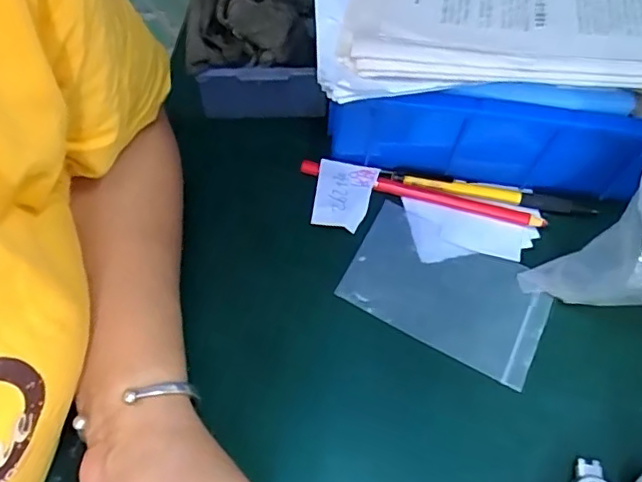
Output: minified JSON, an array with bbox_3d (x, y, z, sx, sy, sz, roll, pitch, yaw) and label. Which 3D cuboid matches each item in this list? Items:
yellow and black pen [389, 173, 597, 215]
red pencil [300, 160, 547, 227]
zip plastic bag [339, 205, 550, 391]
[{"bbox_3d":[0.119,-0.032,0.390,0.138,0.008,0.010,9,61,3],"label":"yellow and black pen"},{"bbox_3d":[0.068,-0.032,0.388,0.166,0.010,0.011,14,62,6],"label":"red pencil"},{"bbox_3d":[0.080,0.031,0.356,0.123,0.011,0.075,26,64,12],"label":"zip plastic bag"}]

